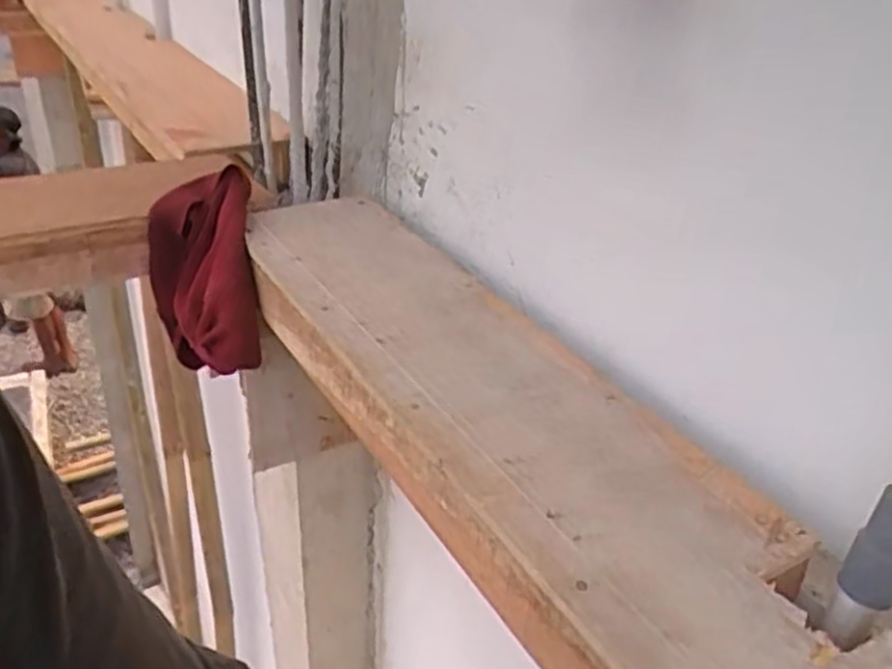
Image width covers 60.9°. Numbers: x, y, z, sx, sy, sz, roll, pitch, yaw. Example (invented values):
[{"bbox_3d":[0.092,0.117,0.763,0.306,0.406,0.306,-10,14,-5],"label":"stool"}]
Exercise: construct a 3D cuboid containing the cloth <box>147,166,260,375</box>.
[{"bbox_3d":[-0.267,-0.065,0.842,0.112,0.182,0.155,-6,34,-18],"label":"cloth"}]

